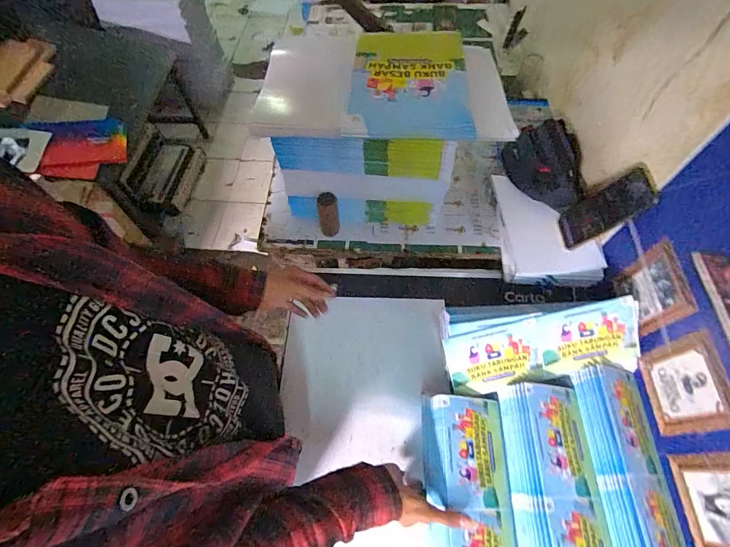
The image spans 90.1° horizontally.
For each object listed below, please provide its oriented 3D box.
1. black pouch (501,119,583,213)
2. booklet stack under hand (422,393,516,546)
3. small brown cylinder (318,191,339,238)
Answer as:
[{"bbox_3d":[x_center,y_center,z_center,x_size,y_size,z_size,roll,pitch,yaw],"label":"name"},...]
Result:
[{"bbox_3d":[0.374,-0.231,0.777,0.143,0.060,0.238,-6,72,26],"label":"black pouch"},{"bbox_3d":[0.159,0.356,0.556,0.122,0.114,0.306,0,60,1],"label":"booklet stack under hand"},{"bbox_3d":[-0.076,-0.123,0.761,0.041,0.096,0.035,-7,61,-3],"label":"small brown cylinder"}]

